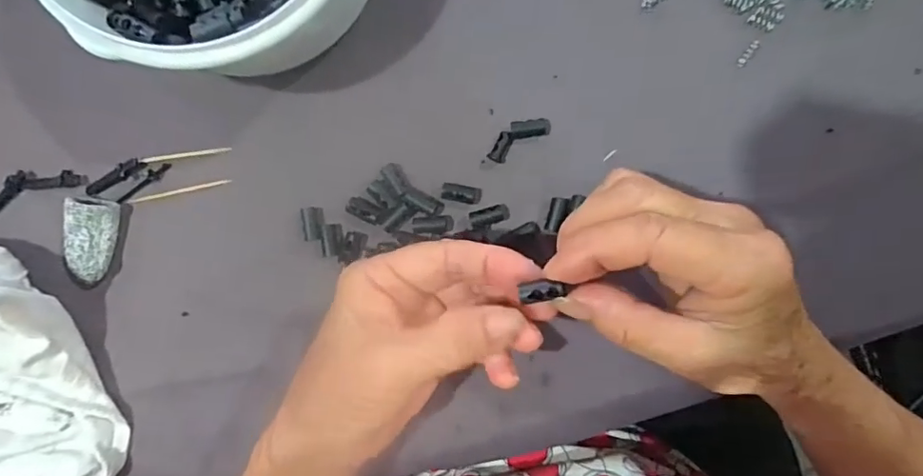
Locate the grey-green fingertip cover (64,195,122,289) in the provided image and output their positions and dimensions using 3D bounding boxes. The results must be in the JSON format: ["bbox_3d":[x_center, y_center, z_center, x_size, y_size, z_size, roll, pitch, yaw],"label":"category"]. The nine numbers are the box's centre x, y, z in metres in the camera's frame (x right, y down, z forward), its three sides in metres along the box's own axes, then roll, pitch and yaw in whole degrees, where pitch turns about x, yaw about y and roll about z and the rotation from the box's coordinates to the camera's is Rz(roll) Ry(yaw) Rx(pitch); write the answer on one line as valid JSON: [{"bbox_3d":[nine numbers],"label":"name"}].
[{"bbox_3d":[-0.210,0.003,0.300,0.024,0.019,0.050,13,94,3],"label":"grey-green fingertip cover"}]

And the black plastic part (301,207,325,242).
[{"bbox_3d":[-0.082,-0.008,0.296,0.011,0.004,0.018,-7,92,4],"label":"black plastic part"}]

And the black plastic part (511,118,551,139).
[{"bbox_3d":[0.037,-0.059,0.287,0.021,0.007,0.010,-7,92,4],"label":"black plastic part"}]

